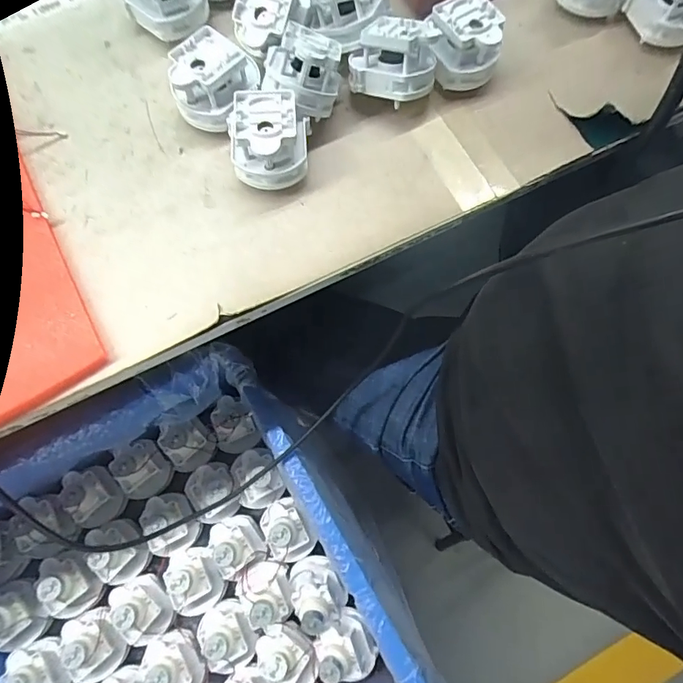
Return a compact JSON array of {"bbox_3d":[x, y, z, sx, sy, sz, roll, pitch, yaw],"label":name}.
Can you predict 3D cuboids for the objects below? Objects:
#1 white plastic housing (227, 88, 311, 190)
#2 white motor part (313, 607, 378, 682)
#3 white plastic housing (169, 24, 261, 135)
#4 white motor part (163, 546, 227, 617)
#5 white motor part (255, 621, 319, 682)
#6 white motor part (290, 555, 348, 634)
[{"bbox_3d":[-0.054,-0.151,0.347,0.059,0.051,0.063,-1,71,0],"label":"white plastic housing"},{"bbox_3d":[0.004,0.332,0.490,0.060,0.041,0.062,0,71,0],"label":"white motor part"},{"bbox_3d":[-0.096,-0.202,0.359,0.057,0.049,0.064,21,73,7],"label":"white plastic housing"},{"bbox_3d":[-0.167,0.271,0.515,0.055,0.047,0.069,-23,73,-7],"label":"white motor part"},{"bbox_3d":[-0.059,0.341,0.488,0.071,0.033,0.060,28,74,9],"label":"white motor part"},{"bbox_3d":[-0.026,0.279,0.510,0.058,0.043,0.073,-25,73,-8],"label":"white motor part"}]

